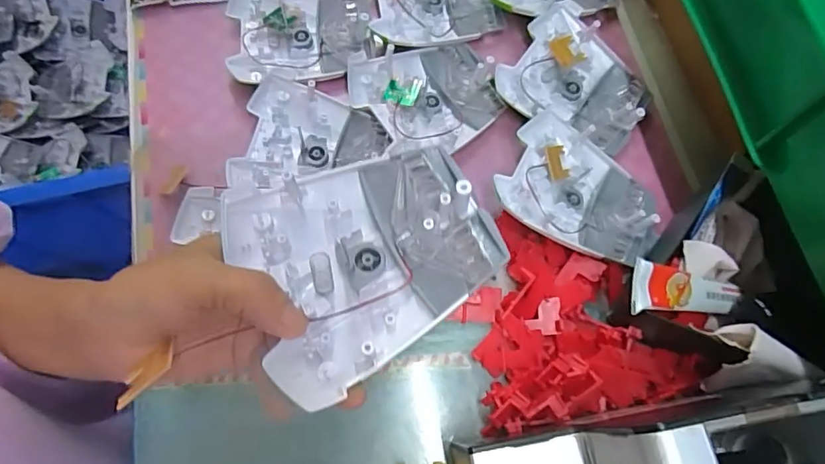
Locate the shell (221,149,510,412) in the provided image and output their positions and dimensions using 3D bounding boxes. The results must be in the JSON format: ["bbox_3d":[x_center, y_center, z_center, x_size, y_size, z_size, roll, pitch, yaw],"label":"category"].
[{"bbox_3d":[-0.020,0.012,0.229,0.105,0.023,0.096,-22,72,-9],"label":"shell"}]

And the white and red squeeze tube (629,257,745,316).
[{"bbox_3d":[0.158,0.035,0.300,0.088,0.010,0.026,9,68,-26],"label":"white and red squeeze tube"}]

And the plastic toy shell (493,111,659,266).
[{"bbox_3d":[0.120,-0.027,0.359,0.114,0.027,0.091,26,71,8],"label":"plastic toy shell"}]

